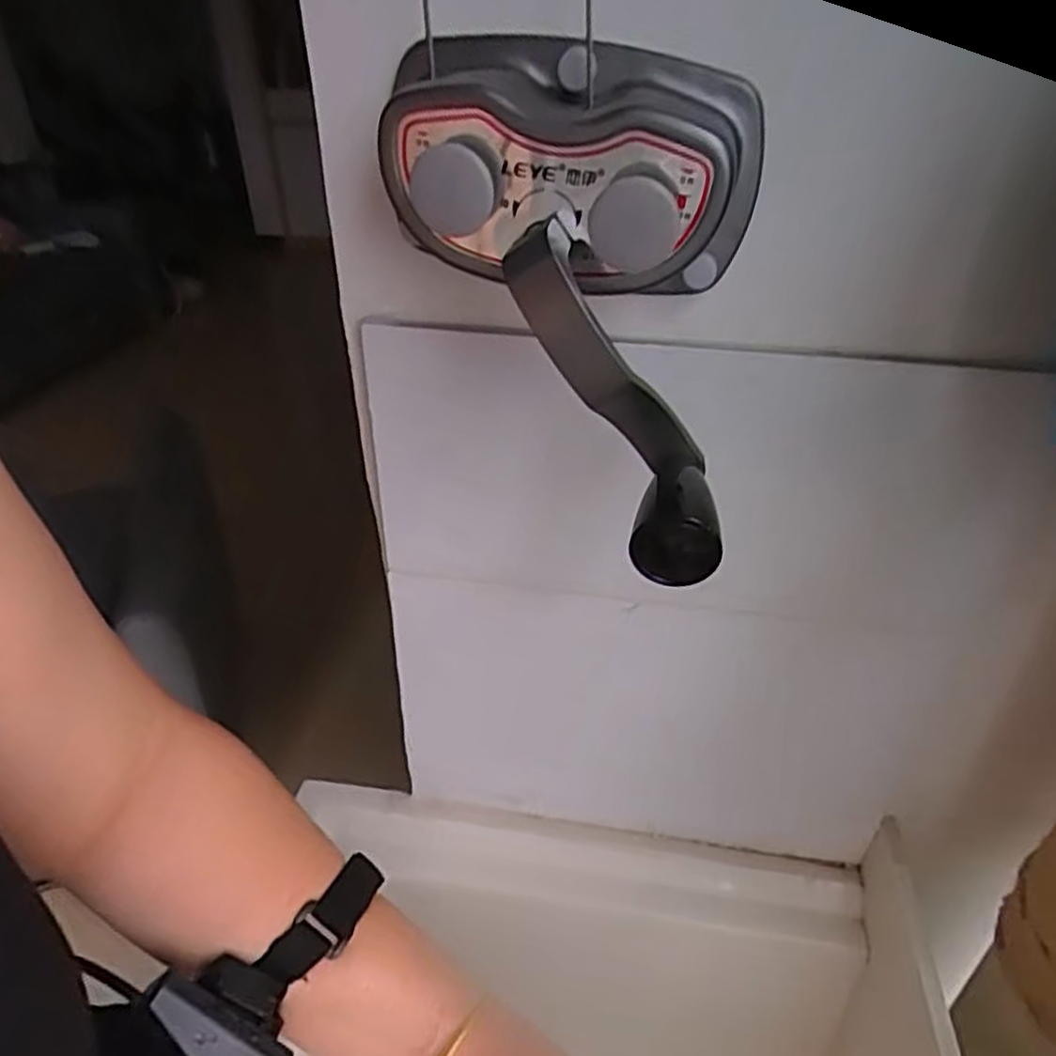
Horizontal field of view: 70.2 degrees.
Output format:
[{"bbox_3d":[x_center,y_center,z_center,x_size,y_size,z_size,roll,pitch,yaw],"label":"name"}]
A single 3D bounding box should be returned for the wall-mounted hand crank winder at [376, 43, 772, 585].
[{"bbox_3d":[0.014,-0.087,0.278,0.127,0.151,0.118,7,35,10],"label":"wall-mounted hand crank winder"}]

